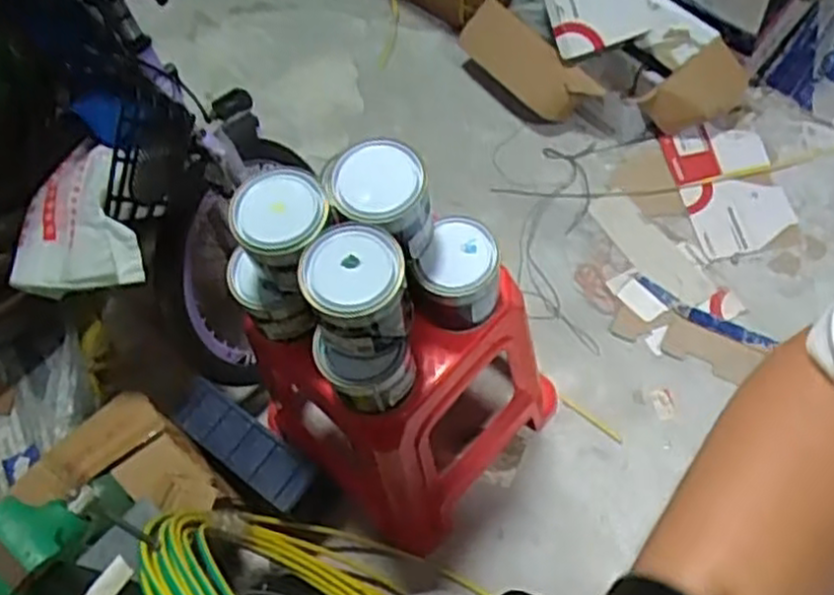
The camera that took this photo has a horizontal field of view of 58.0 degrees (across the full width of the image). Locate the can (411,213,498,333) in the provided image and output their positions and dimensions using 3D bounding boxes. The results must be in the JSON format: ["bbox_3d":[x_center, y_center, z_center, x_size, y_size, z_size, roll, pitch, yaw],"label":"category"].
[{"bbox_3d":[0.046,-0.029,0.913,0.102,0.117,0.095,-2,63,3],"label":"can"}]

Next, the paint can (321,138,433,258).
[{"bbox_3d":[-0.040,-0.102,0.832,0.106,0.113,0.096,-15,63,-4],"label":"paint can"}]

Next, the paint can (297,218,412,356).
[{"bbox_3d":[-0.062,-0.008,0.793,0.103,0.111,0.097,-2,63,3],"label":"paint can"}]

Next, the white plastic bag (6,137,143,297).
[{"bbox_3d":[-0.443,-0.109,0.962,0.186,0.100,0.190,-3,63,2],"label":"white plastic bag"}]

